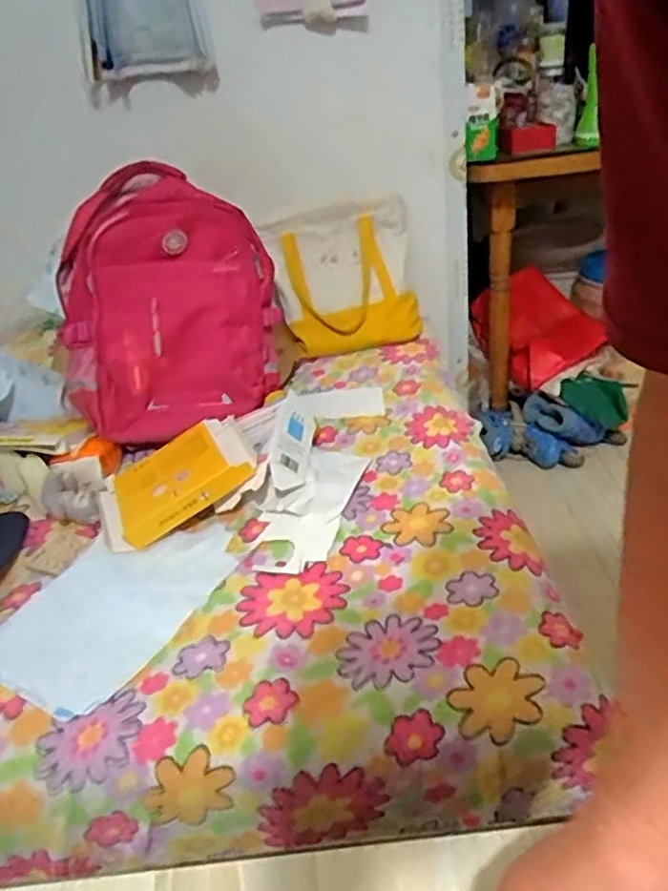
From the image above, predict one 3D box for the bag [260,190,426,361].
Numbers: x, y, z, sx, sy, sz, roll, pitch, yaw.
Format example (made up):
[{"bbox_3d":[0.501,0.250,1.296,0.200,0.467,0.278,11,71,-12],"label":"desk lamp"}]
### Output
[{"bbox_3d":[0.020,-0.339,1.427,0.289,0.261,0.192,-7,30,1],"label":"bag"}]

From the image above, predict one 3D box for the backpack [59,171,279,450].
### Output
[{"bbox_3d":[-0.278,-0.223,1.134,0.357,0.385,0.166,-20,32,-20],"label":"backpack"}]

